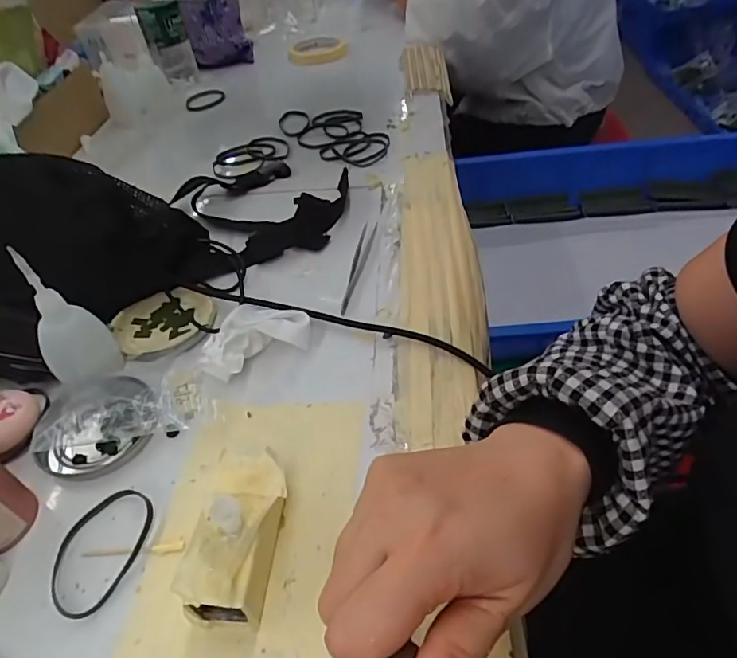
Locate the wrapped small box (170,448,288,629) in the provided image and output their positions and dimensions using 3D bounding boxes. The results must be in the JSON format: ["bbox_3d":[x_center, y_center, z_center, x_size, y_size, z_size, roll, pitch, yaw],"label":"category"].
[{"bbox_3d":[-0.067,0.108,0.279,0.045,0.042,0.086,1,44,7],"label":"wrapped small box"}]

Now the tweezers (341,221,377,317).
[{"bbox_3d":[-0.009,-0.057,0.461,0.014,0.006,0.120,5,45,11],"label":"tweezers"}]

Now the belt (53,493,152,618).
[{"bbox_3d":[-0.154,0.124,0.300,0.049,0.004,0.071,14,47,19],"label":"belt"}]

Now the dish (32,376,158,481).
[{"bbox_3d":[-0.183,0.060,0.353,0.073,0.020,0.071,-3,44,3],"label":"dish"}]

